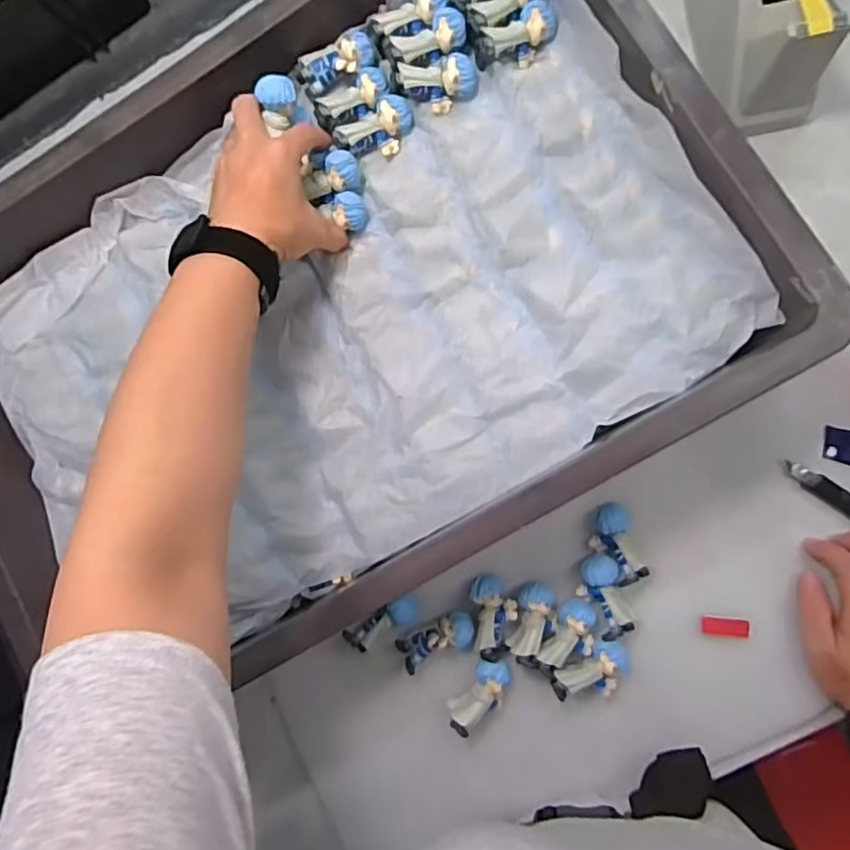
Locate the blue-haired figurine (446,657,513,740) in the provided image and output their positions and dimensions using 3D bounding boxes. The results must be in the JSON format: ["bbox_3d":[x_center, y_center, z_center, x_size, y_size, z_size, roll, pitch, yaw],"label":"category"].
[{"bbox_3d":[0.046,0.215,0.477,0.034,0.030,0.062,37,93,8],"label":"blue-haired figurine"}]

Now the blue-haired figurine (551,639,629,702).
[{"bbox_3d":[0.131,0.194,0.463,0.062,0.021,0.036,-36,83,5],"label":"blue-haired figurine"}]

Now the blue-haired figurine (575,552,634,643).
[{"bbox_3d":[0.140,0.135,0.468,0.033,0.021,0.063,-16,85,7],"label":"blue-haired figurine"}]

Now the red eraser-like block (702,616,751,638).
[{"bbox_3d":[0.234,0.157,0.464,0.034,0.006,0.014,3,88,8],"label":"red eraser-like block"}]

